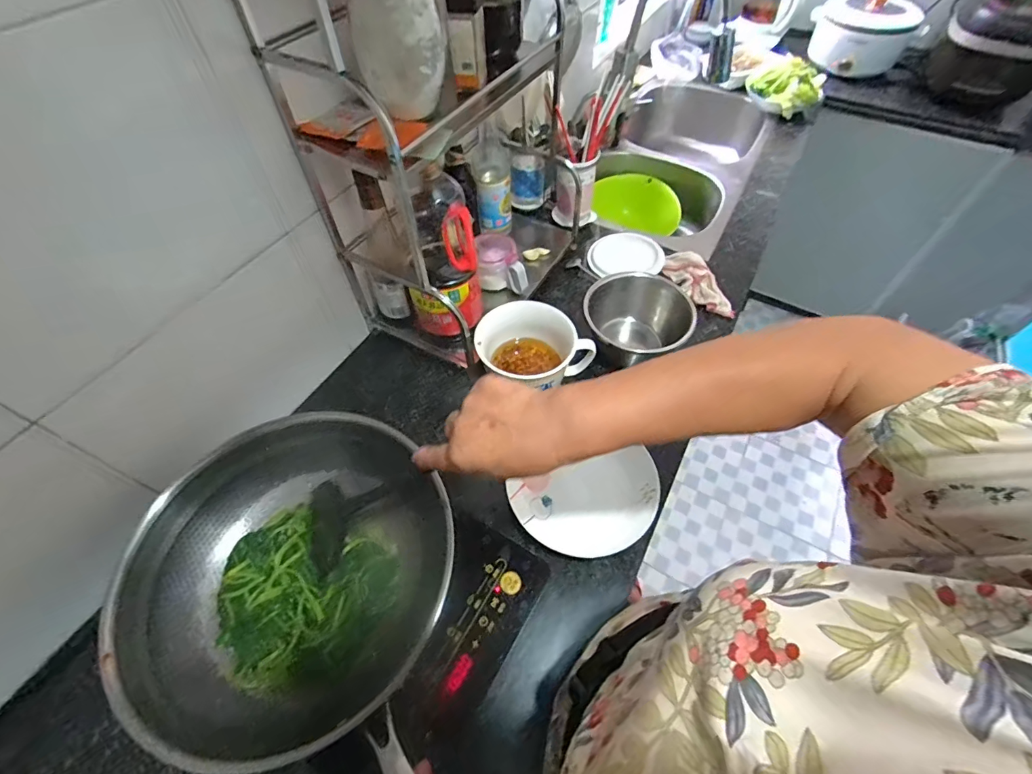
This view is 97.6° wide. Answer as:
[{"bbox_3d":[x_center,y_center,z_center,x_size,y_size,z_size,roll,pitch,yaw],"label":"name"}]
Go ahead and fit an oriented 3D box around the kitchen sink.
[{"bbox_3d":[0.401,-0.536,1.137,0.346,0.200,0.722,18,57,13],"label":"kitchen sink"}]

